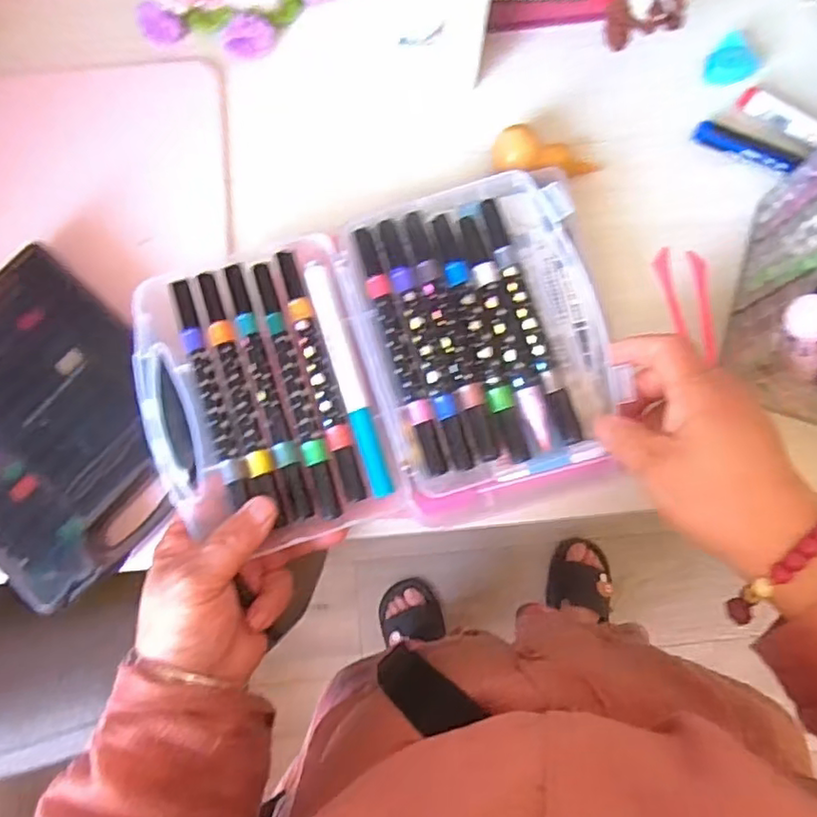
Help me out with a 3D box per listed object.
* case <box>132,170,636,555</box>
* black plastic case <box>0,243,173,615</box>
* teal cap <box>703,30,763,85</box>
[{"bbox_3d":[-0.017,-0.024,0.349,0.248,0.031,0.175,-14,82,-3],"label":"case"},{"bbox_3d":[-0.205,0.009,0.343,0.168,0.019,0.137,43,83,6],"label":"black plastic case"},{"bbox_3d":[0.211,-0.225,0.403,0.029,0.020,0.029,0,81,0],"label":"teal cap"}]

